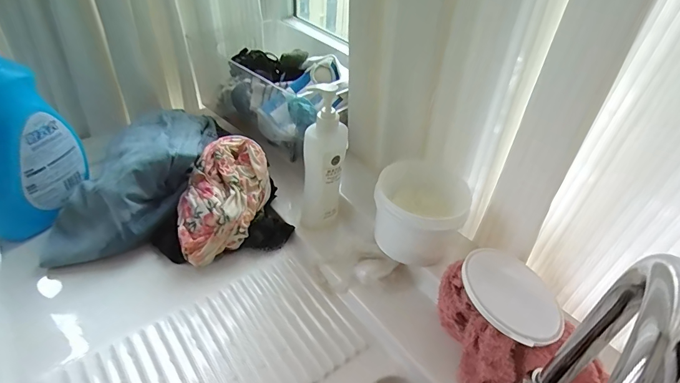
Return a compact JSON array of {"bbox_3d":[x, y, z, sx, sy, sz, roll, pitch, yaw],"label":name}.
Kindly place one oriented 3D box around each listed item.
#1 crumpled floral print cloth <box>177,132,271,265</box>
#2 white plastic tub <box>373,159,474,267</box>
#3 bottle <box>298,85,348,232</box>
[{"bbox_3d":[-0.176,0.011,0.597,0.132,0.110,0.185,-3,41,-9],"label":"crumpled floral print cloth"},{"bbox_3d":[0.107,0.026,0.546,0.115,0.100,0.109,3,40,-2],"label":"white plastic tub"},{"bbox_3d":[-0.024,-0.039,0.560,0.063,0.214,0.061,4,40,-1],"label":"bottle"}]

